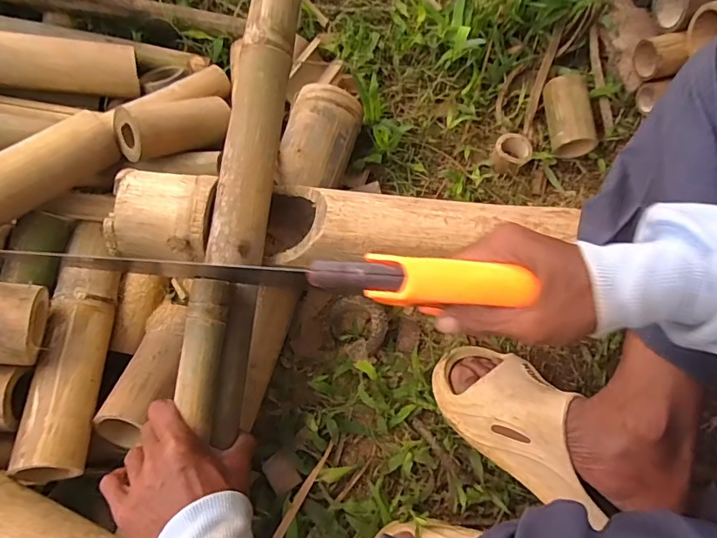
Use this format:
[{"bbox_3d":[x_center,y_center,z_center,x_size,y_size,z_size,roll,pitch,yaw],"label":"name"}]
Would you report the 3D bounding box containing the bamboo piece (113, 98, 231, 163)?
[{"bbox_3d":[-0.206,-0.165,0.561,0.129,0.048,0.054,-23,71,-33],"label":"bamboo piece"}]

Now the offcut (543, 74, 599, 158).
[{"bbox_3d":[0.285,-0.207,0.653,0.050,0.049,0.099,-2,72,0],"label":"offcut"}]

